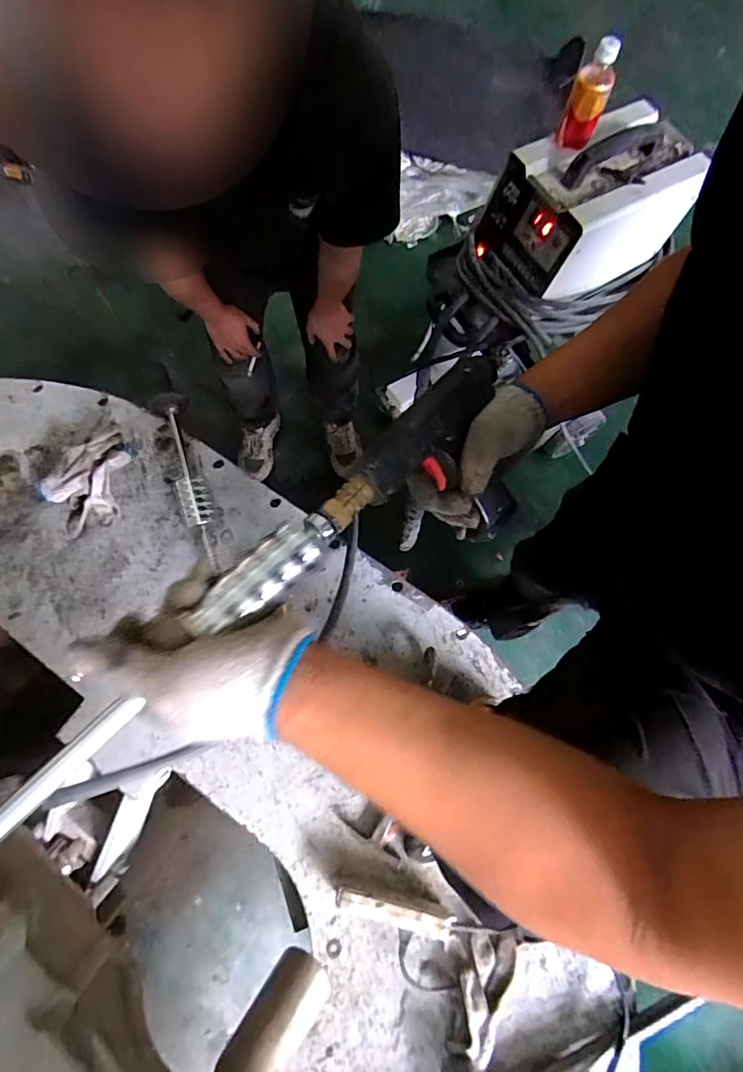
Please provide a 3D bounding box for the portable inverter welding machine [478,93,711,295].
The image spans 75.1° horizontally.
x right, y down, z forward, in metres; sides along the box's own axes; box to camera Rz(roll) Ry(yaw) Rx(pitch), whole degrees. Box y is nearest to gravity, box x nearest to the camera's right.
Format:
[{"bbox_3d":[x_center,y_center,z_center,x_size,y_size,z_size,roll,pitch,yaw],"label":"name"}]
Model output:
[{"bbox_3d":[0.380,-0.596,0.876,0.302,0.168,0.203,-28,76,-9],"label":"portable inverter welding machine"}]

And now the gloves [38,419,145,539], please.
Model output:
[{"bbox_3d":[-0.541,-0.109,0.947,0.158,0.050,0.203,44,77,11],"label":"gloves"}]

